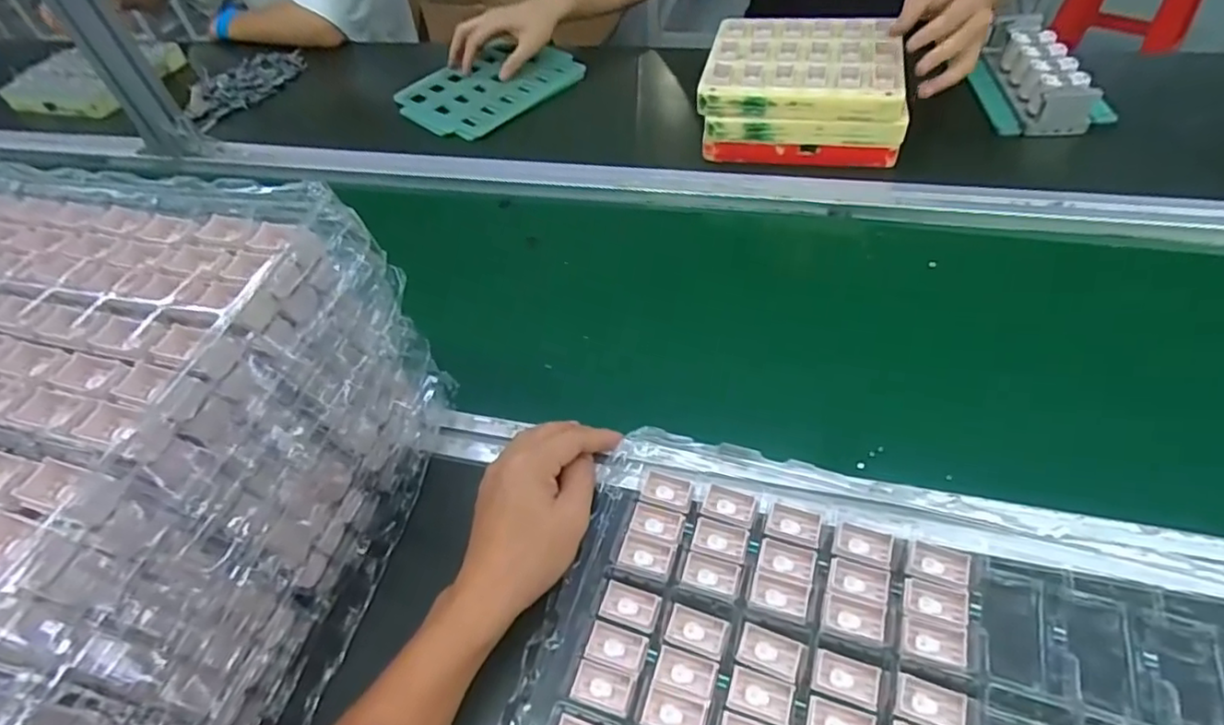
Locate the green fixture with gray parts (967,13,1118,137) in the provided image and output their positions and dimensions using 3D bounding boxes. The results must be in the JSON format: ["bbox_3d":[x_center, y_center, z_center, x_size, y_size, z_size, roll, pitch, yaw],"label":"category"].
[{"bbox_3d":[0.469,-0.327,0.701,0.113,0.052,0.196,-1,50,7],"label":"green fixture with gray parts"}]

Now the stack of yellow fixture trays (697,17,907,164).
[{"bbox_3d":[0.210,-0.298,0.690,0.203,0.083,0.169,9,52,15],"label":"stack of yellow fixture trays"}]

